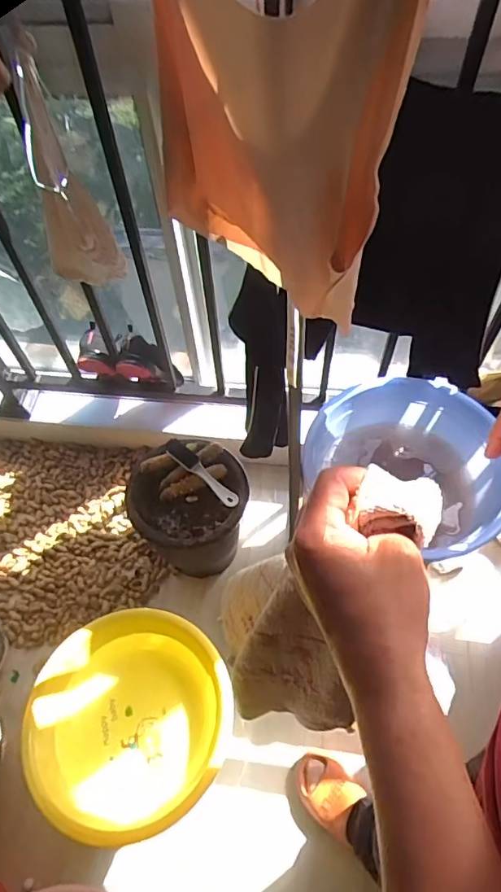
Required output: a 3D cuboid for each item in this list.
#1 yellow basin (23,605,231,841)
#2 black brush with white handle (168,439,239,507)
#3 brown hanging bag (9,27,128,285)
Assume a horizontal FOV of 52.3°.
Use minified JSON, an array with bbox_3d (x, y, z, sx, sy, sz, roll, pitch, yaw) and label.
[{"bbox_3d":[-0.217,0.477,0.905,0.308,0.111,0.333,6,58,6],"label":"yellow basin"},{"bbox_3d":[-0.105,0.054,1.089,0.206,0.032,0.036,36,66,23],"label":"black brush with white handle"},{"bbox_3d":[-0.305,-0.416,0.827,0.101,0.370,0.094,29,63,20],"label":"brown hanging bag"}]

